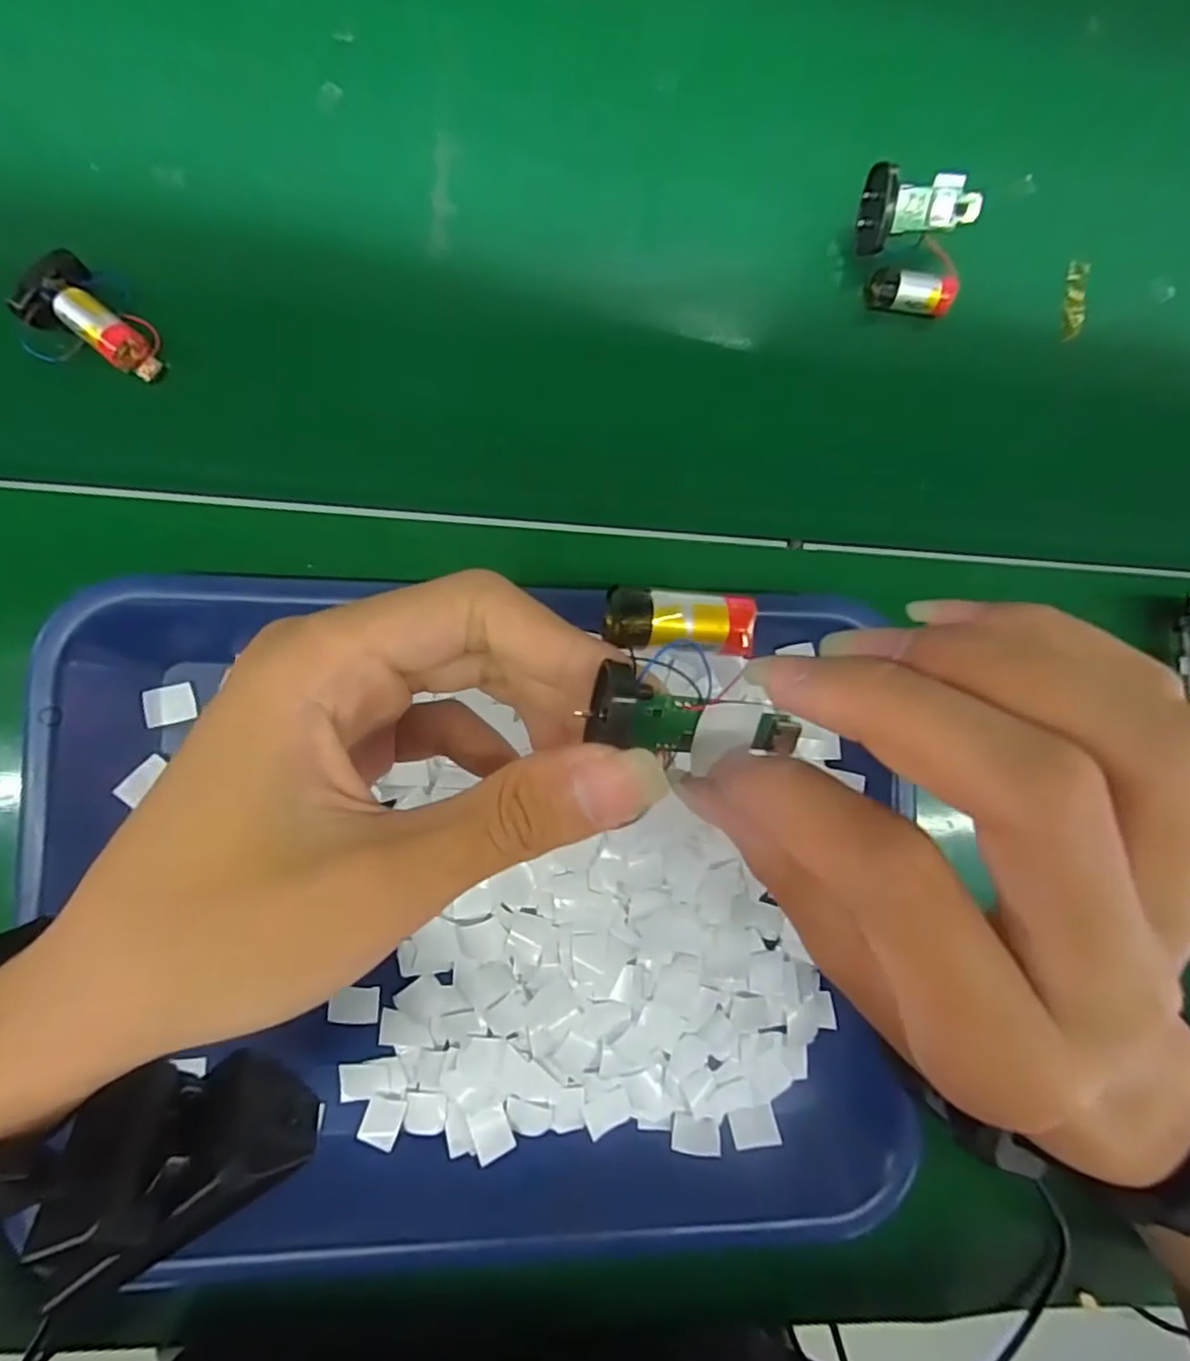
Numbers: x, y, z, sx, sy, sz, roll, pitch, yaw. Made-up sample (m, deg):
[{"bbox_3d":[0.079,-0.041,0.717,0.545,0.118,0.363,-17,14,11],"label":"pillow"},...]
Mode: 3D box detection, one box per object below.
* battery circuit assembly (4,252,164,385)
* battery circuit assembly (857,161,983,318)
[{"bbox_3d":[-0.204,-0.144,0.263,0.046,0.023,0.042,30,88,-2],"label":"battery circuit assembly"},{"bbox_3d":[0.144,-0.197,0.290,0.050,0.027,0.049,5,88,-3],"label":"battery circuit assembly"}]

